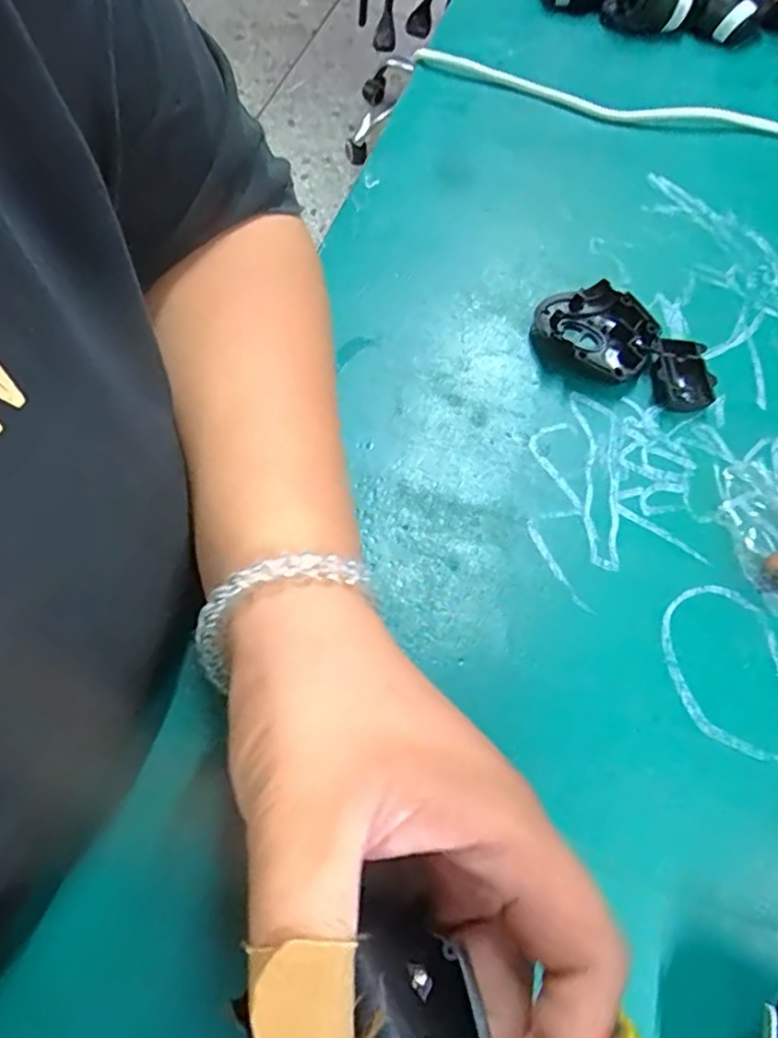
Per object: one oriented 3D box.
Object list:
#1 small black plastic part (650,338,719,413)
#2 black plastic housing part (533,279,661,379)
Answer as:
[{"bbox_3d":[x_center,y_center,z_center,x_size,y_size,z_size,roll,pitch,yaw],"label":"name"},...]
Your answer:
[{"bbox_3d":[0.146,-0.071,0.311,0.027,0.013,0.036,2,61,-2],"label":"small black plastic part"},{"bbox_3d":[0.106,-0.098,0.321,0.059,0.017,0.045,30,64,13],"label":"black plastic housing part"}]

